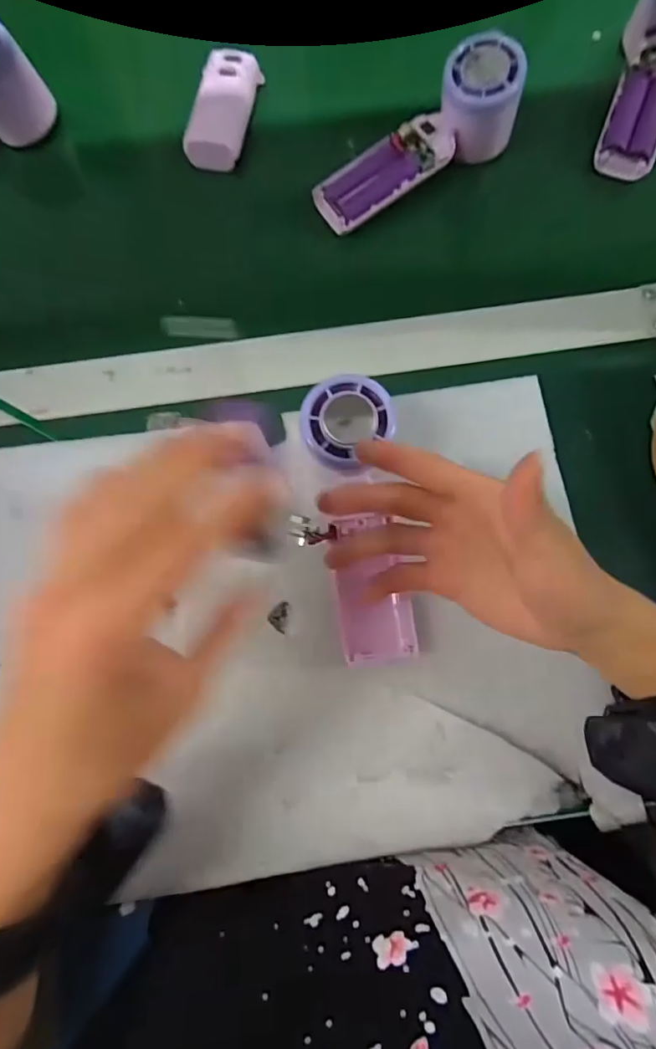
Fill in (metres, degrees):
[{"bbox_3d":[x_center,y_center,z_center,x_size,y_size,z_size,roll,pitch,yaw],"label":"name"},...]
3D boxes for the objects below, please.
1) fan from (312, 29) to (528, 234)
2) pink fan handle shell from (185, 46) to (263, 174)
[{"bbox_3d":[0.067,-0.283,0.387,0.165,0.048,0.051,-34,80,7],"label":"fan"},{"bbox_3d":[-0.082,-0.331,0.408,0.043,0.018,0.103,13,78,1],"label":"pink fan handle shell"}]

